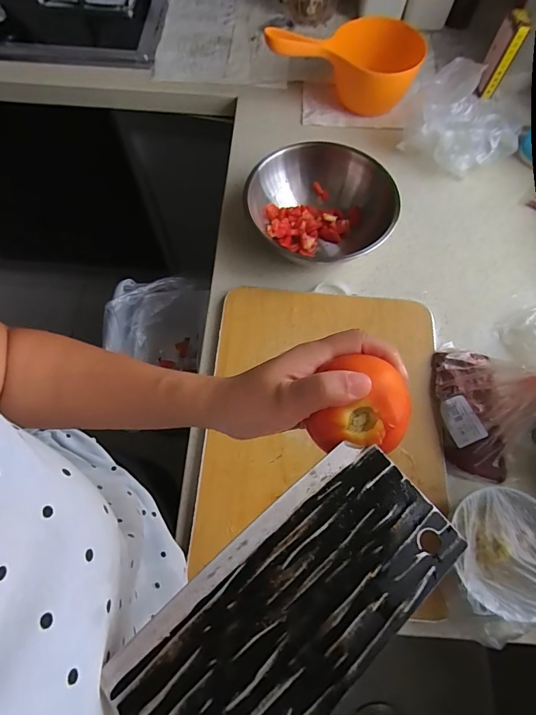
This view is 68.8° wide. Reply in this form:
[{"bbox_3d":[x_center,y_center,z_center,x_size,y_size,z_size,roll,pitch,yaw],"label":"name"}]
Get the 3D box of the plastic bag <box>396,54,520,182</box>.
[{"bbox_3d":[0.333,-0.391,0.663,0.169,0.103,0.133,36,71,13],"label":"plastic bag"}]

